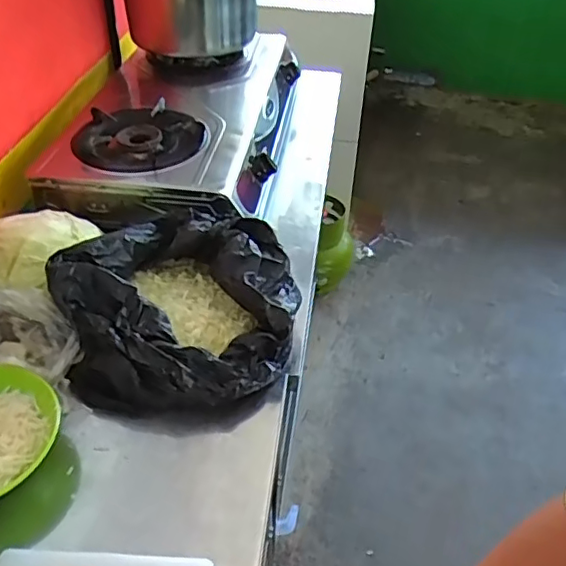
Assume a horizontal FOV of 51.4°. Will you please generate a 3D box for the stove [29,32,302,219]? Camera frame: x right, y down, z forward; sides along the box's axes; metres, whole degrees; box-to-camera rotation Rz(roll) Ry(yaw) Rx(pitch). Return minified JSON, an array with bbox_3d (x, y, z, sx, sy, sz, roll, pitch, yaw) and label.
[{"bbox_3d":[-0.183,-0.308,1.097,0.363,0.102,0.572,4,42,2],"label":"stove"}]

